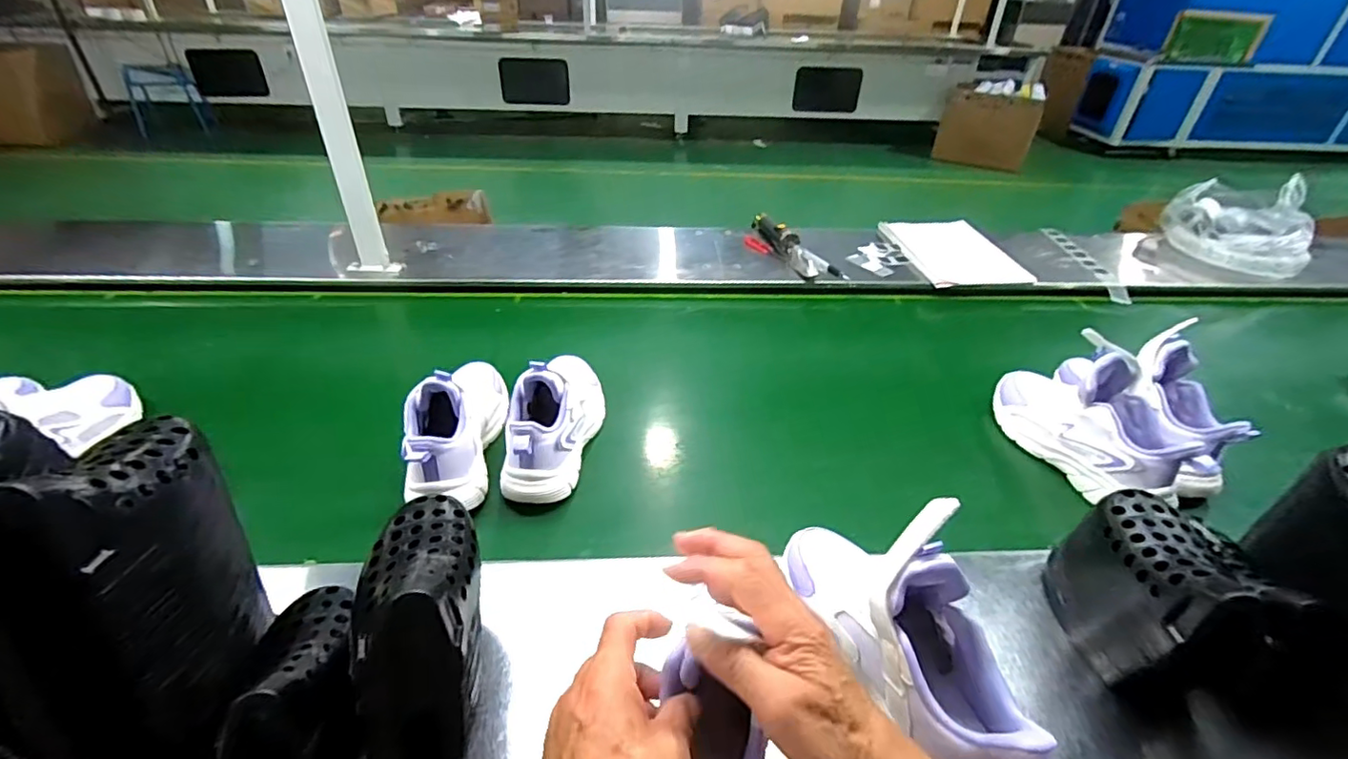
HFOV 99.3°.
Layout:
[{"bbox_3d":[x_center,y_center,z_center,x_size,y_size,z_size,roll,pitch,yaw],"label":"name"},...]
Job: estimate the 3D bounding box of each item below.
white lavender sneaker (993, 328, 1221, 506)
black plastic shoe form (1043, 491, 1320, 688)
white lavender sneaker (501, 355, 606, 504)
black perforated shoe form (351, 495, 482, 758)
[{"bbox_3d":[0.488,0.041,0.666,0.094,0.149,0.221,-9,38,-15],"label":"white lavender sneaker"},{"bbox_3d":[0.342,0.162,0.426,0.070,0.153,0.138,-5,38,-11],"label":"black plastic shoe form"},{"bbox_3d":[-0.134,0.034,0.660,0.077,0.121,0.218,7,37,6],"label":"white lavender sneaker"},{"bbox_3d":[-0.166,0.162,0.388,0.069,0.134,0.141,-4,37,-10],"label":"black perforated shoe form"}]

